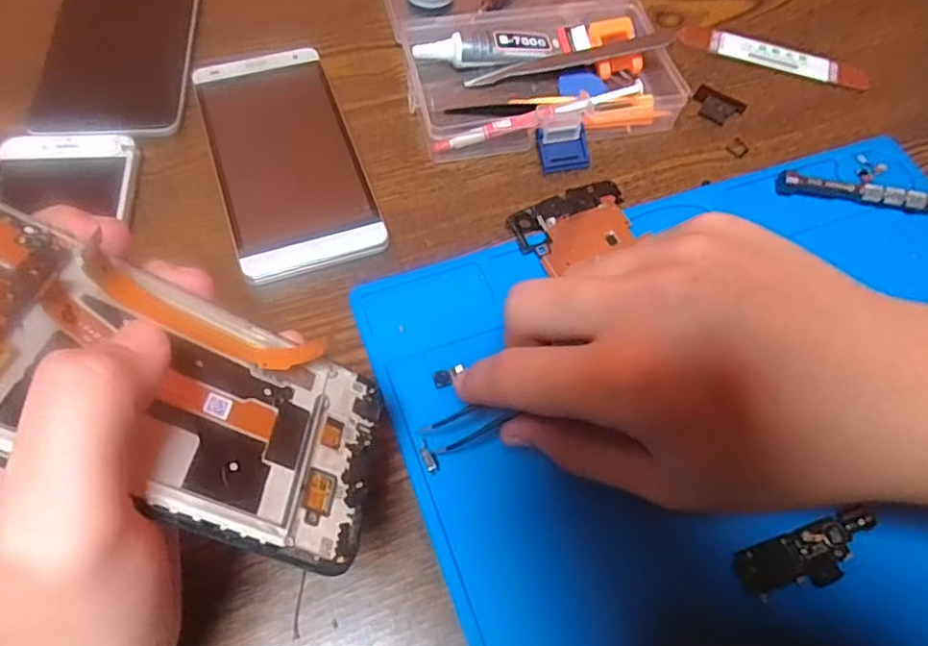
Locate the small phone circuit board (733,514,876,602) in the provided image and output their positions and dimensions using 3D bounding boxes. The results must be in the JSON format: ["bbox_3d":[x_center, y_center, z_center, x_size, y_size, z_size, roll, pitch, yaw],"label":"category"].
[{"bbox_3d":[0.138,0.094,0.254,0.062,0.005,0.021,-14,64,-11],"label":"small phone circuit board"}]

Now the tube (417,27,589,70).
[{"bbox_3d":[0.024,-0.158,0.370,0.103,0.017,0.022,-11,63,-10],"label":"tube"}]

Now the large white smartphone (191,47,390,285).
[{"bbox_3d":[-0.093,-0.086,0.329,0.069,0.010,0.139,-17,65,-13],"label":"large white smartphone"}]

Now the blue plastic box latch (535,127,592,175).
[{"bbox_3d":[0.055,-0.094,0.343,0.029,0.005,0.023,-9,93,-10],"label":"blue plastic box latch"}]

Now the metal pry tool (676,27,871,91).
[{"bbox_3d":[0.194,-0.167,0.397,0.116,0.004,0.020,18,68,6],"label":"metal pry tool"}]

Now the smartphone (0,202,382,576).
[{"bbox_3d":[-0.091,0.013,0.175,0.147,0.005,0.072,30,38,-22],"label":"smartphone"}]

